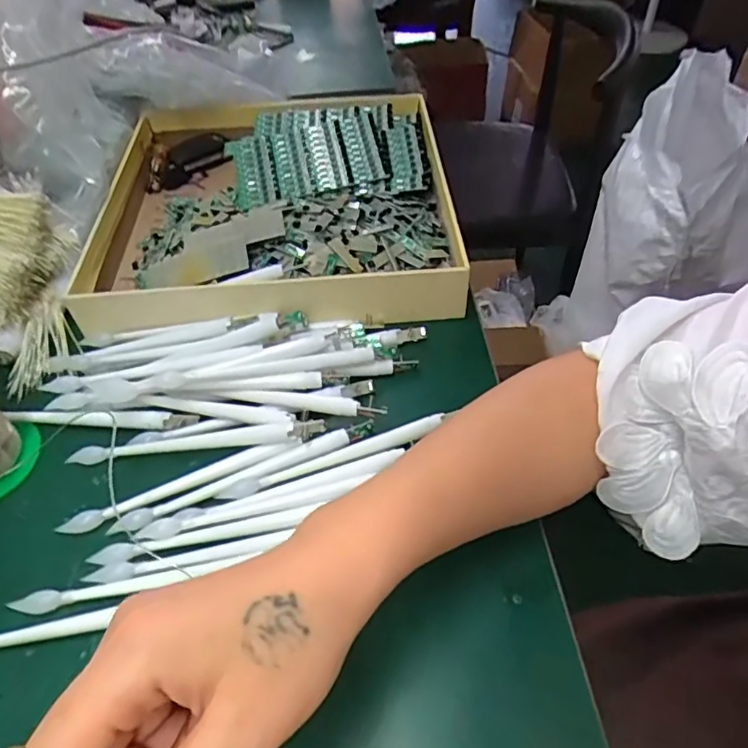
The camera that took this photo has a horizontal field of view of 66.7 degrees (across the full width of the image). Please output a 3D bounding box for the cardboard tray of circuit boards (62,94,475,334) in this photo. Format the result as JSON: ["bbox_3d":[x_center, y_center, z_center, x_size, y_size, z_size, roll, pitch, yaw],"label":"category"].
[{"bbox_3d":[-0.082,-0.153,0.487,0.291,0.050,0.265,-3,49,-1],"label":"cardboard tray of circuit boards"}]

